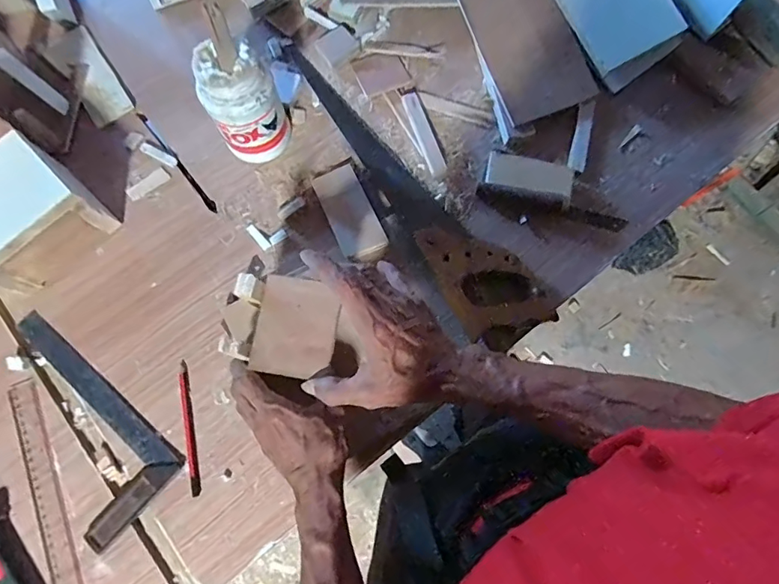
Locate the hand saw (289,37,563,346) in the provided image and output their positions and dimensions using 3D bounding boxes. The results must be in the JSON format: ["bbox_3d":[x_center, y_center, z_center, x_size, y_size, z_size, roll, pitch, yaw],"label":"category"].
[{"bbox_3d":[0.025,-0.145,0.561,0.102,0.045,0.457,-29,79,-7],"label":"hand saw"}]

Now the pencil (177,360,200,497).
[{"bbox_3d":[-0.214,0.144,0.517,0.011,0.005,0.138,-13,77,-3],"label":"pencil"}]

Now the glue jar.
[{"bbox_3d":[-0.157,-0.203,0.533,0.080,0.135,0.070,-27,78,-6],"label":"glue jar"}]

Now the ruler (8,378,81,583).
[{"bbox_3d":[-0.344,0.235,0.498,0.029,0.006,0.300,-21,78,-8],"label":"ruler"}]

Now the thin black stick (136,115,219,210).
[{"bbox_3d":[-0.261,-0.162,0.595,0.009,0.004,0.168,-38,80,-8],"label":"thin black stick"}]

